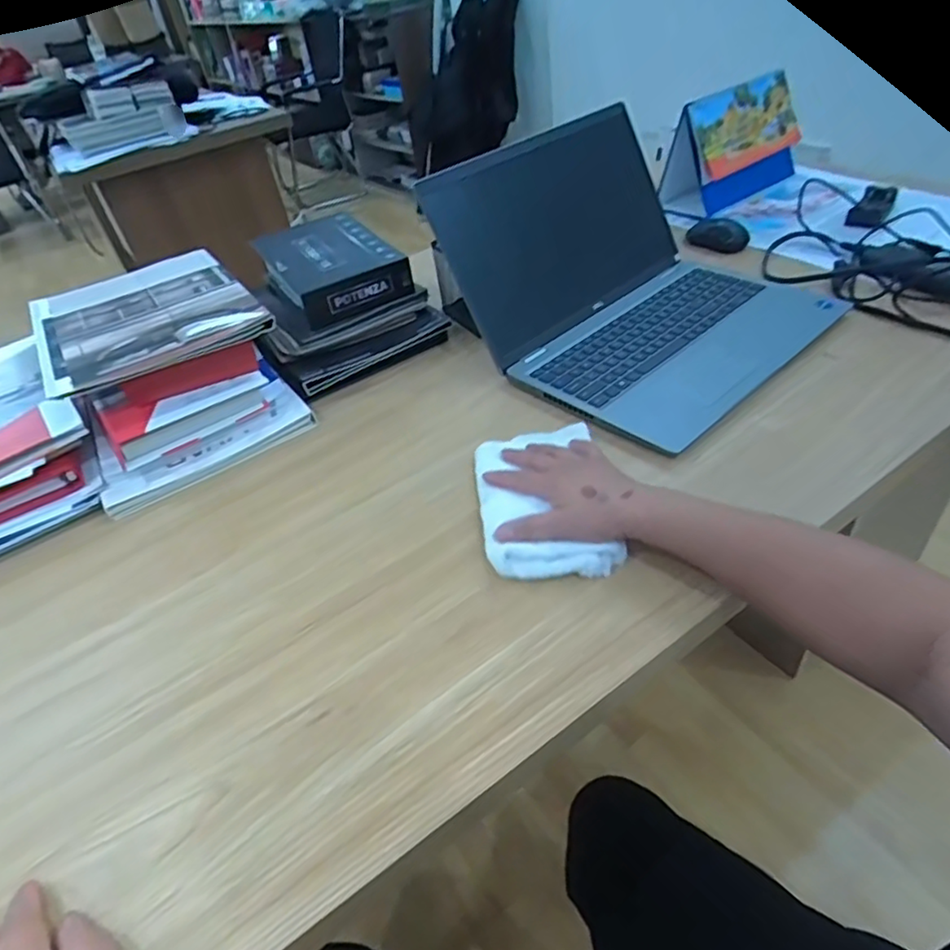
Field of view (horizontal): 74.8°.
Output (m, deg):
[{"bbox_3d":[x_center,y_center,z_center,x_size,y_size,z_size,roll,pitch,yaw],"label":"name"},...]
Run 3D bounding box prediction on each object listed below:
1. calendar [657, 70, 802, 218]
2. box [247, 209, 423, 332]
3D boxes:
[{"bbox_3d":[0.427,-0.534,1.006,0.235,0.150,0.096,-28,44,-19],"label":"calendar"},{"bbox_3d":[-0.192,-0.281,0.823,0.148,0.048,0.197,-27,44,-19],"label":"box"}]

